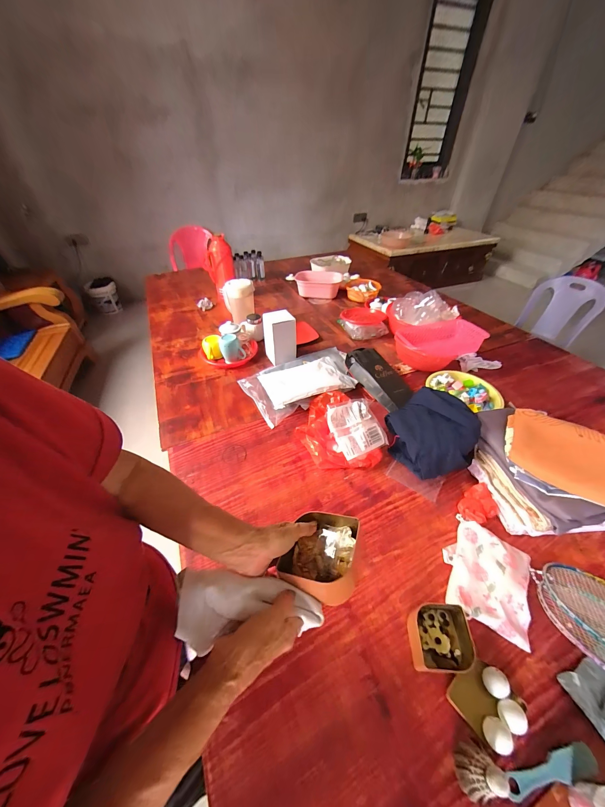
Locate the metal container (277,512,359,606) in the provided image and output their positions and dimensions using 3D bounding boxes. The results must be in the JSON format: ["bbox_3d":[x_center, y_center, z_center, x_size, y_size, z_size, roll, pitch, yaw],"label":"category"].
[{"bbox_3d":[0.028,0.214,0.390,0.096,0.052,0.102,10,43,9],"label":"metal container"}]

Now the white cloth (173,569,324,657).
[{"bbox_3d":[-0.060,0.246,0.338,0.176,0.036,0.082,12,40,-15],"label":"white cloth"}]

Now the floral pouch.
[{"bbox_3d":[0.411,0.375,0.607,0.166,0.041,0.208,20,47,20],"label":"floral pouch"}]

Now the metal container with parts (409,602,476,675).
[{"bbox_3d":[0.266,0.451,0.522,0.108,0.044,0.104,2,43,2],"label":"metal container with parts"}]

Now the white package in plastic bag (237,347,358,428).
[{"bbox_3d":[0.023,-0.109,1.092,0.487,0.075,0.305,-22,47,-22],"label":"white package in plastic bag"}]

